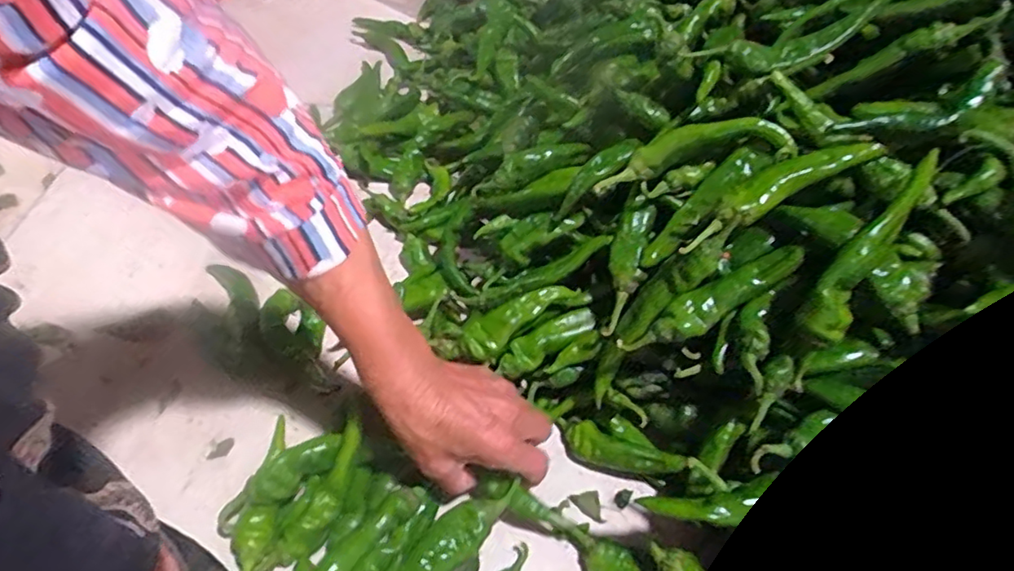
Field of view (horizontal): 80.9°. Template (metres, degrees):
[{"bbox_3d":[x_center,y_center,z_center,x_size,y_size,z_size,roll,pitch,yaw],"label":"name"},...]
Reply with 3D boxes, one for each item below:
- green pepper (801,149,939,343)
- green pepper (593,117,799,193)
[{"bbox_3d":[0.224,-0.025,0.361,0.027,0.028,0.130,36,89,28],"label":"green pepper"},{"bbox_3d":[0.134,-0.098,0.439,0.139,0.026,0.029,-14,48,14],"label":"green pepper"}]

